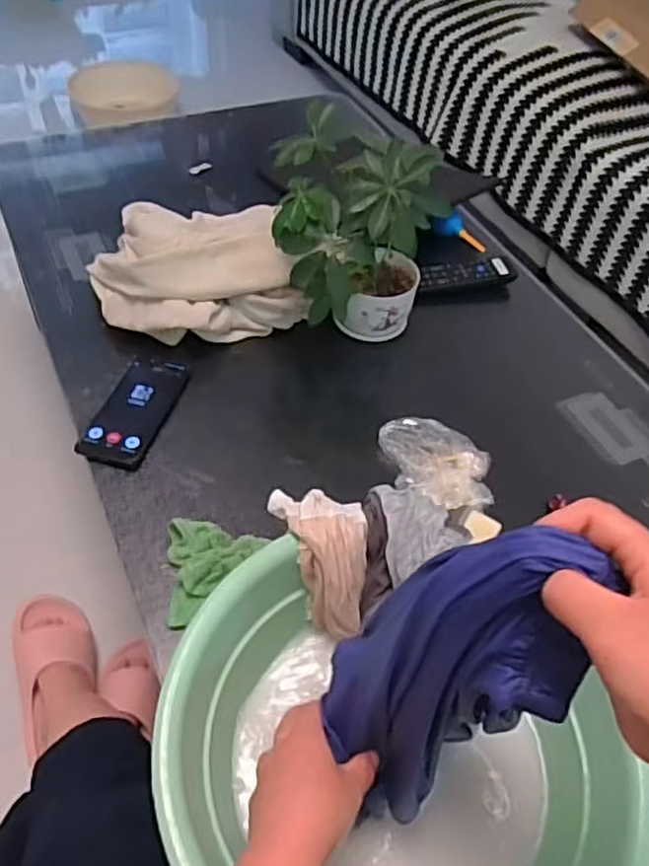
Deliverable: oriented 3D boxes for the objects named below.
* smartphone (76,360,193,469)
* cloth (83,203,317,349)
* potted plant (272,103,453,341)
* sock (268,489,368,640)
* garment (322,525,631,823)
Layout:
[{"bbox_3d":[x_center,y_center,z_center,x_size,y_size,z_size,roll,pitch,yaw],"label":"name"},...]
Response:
[{"bbox_3d":[-0.221,-0.029,0.816,0.075,0.015,0.163,13,51,6],"label":"smartphone"},{"bbox_3d":[-0.173,-0.222,0.909,0.243,0.094,0.217,-13,53,-15],"label":"cloth"},{"bbox_3d":[0.031,-0.216,0.811,0.174,0.252,0.183,4,50,-1],"label":"potted plant"},{"bbox_3d":[-0.005,0.109,0.602,0.080,0.084,0.112,0,50,-4],"label":"sock"},{"bbox_3d":[0.063,0.140,0.406,0.064,0.285,0.091,5,49,-16],"label":"garment"}]

